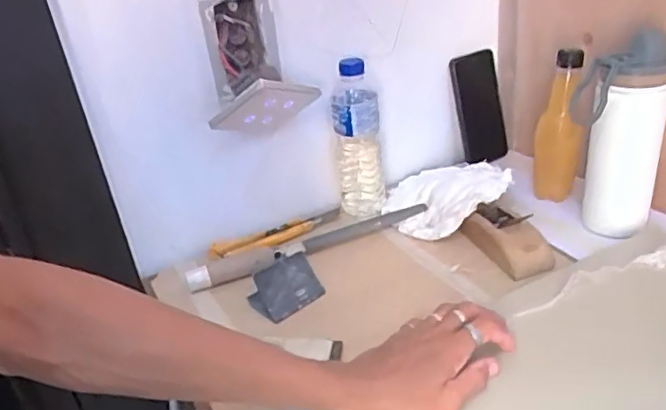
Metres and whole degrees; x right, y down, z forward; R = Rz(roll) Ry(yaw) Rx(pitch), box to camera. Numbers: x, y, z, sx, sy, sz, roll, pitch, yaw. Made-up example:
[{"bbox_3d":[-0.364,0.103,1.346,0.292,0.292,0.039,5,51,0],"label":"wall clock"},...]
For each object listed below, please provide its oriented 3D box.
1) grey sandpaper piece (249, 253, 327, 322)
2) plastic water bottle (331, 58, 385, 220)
[{"bbox_3d":[-0.053,0.092,0.639,0.077,0.046,0.055,-29,35,-35],"label":"grey sandpaper piece"},{"bbox_3d":[0.035,-0.089,0.772,0.060,0.206,0.057,-2,29,9],"label":"plastic water bottle"}]

